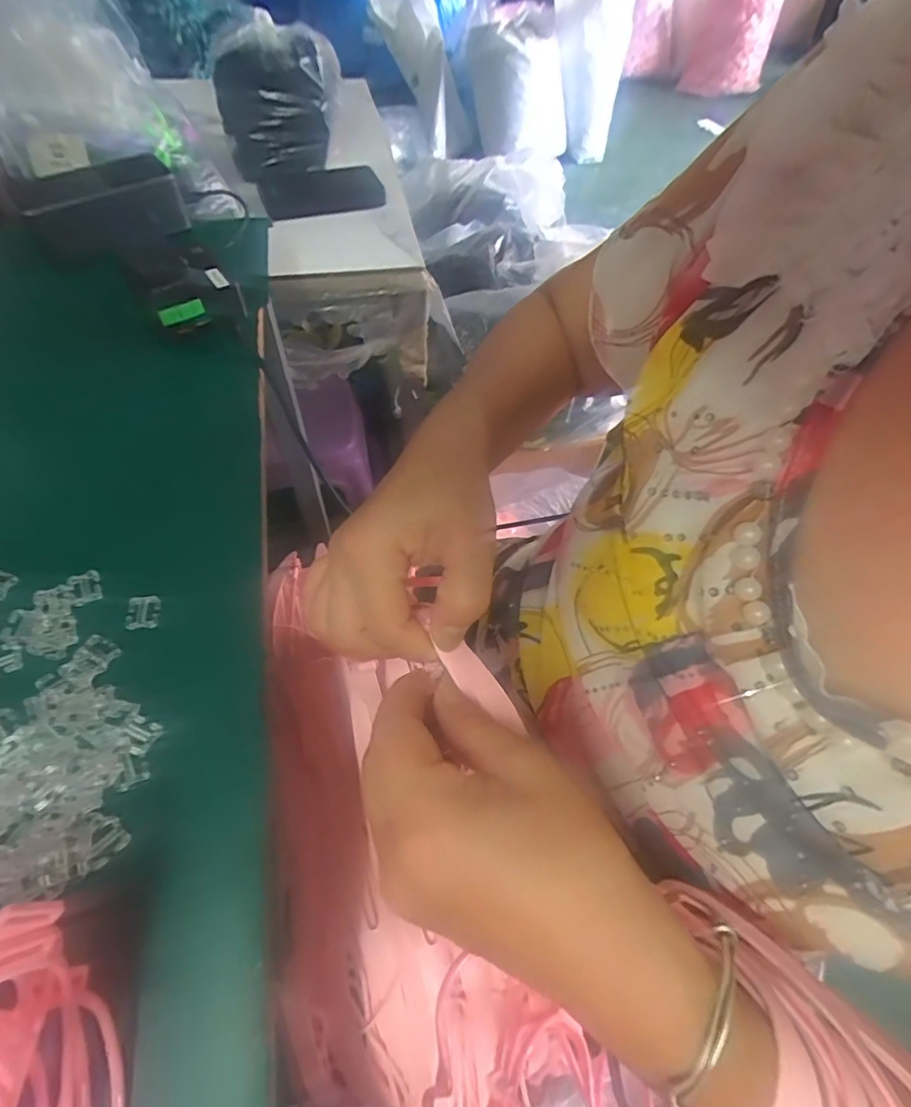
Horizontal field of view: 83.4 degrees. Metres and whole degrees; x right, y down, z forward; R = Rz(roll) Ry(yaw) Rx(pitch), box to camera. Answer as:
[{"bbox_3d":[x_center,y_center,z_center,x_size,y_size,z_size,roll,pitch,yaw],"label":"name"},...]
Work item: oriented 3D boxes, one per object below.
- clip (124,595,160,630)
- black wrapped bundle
[{"bbox_3d":[-0.181,0.034,0.296,0.016,0.004,0.020,-3,59,-6],"label":"clip"},{"bbox_3d":[-0.219,-0.568,0.647,0.152,0.124,0.083,-12,61,-12],"label":"black wrapped bundle"}]

